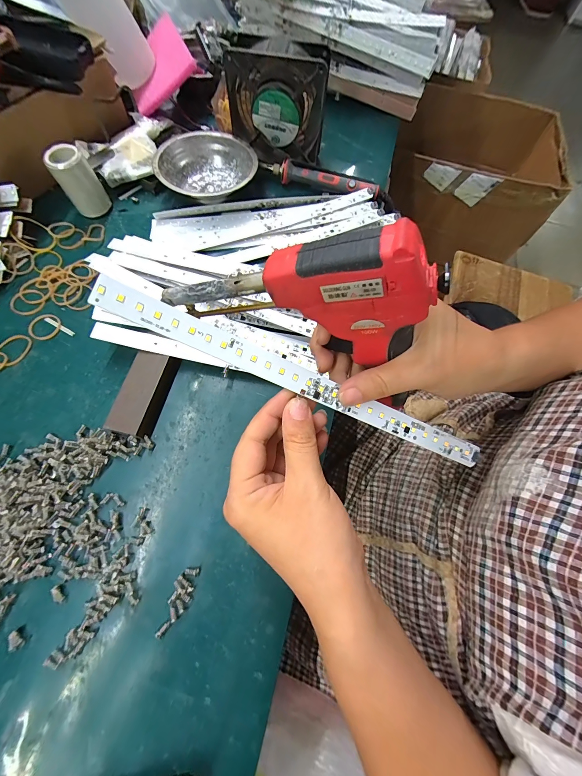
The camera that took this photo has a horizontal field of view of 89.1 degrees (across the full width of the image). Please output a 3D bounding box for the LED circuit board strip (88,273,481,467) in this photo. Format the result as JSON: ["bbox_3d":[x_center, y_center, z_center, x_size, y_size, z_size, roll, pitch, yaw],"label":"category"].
[{"bbox_3d":[0.018,-0.001,0.198,0.275,0.010,0.018,24,68,-15],"label":"LED circuit board strip"}]

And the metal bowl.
[{"bbox_3d":[-0.108,-0.285,0.391,0.122,0.034,0.117,2,68,-4],"label":"metal bowl"}]

